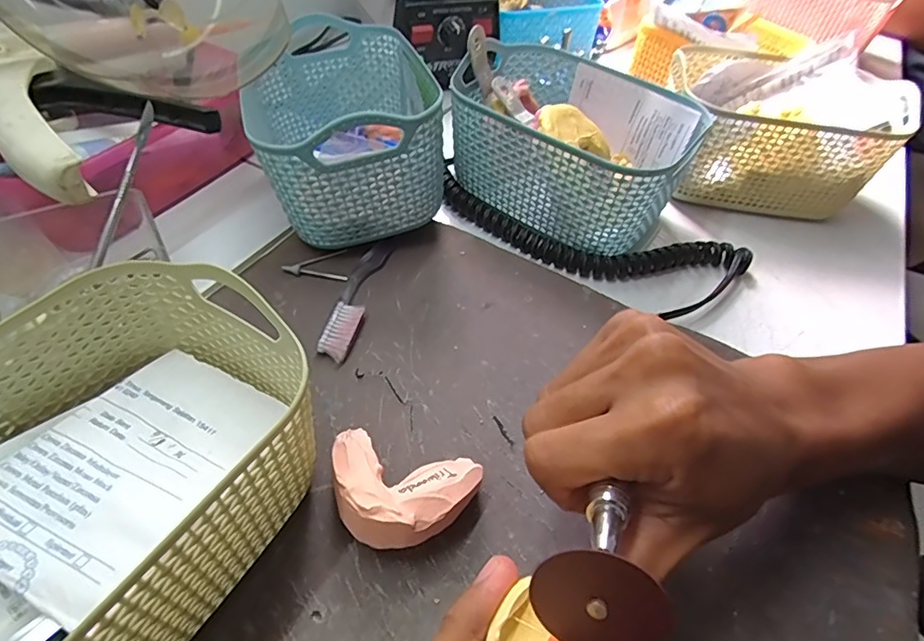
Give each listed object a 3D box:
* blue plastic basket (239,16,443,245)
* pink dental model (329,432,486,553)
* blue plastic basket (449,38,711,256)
[{"bbox_3d":[-0.083,-0.137,0.367,0.117,0.096,0.176,-10,51,-14],"label":"blue plastic basket"},{"bbox_3d":[-0.024,0.072,0.235,0.063,0.035,0.057,-9,51,-13],"label":"pink dental model"},{"bbox_3d":[0.075,-0.127,0.385,0.164,0.081,0.118,33,54,21],"label":"blue plastic basket"}]

